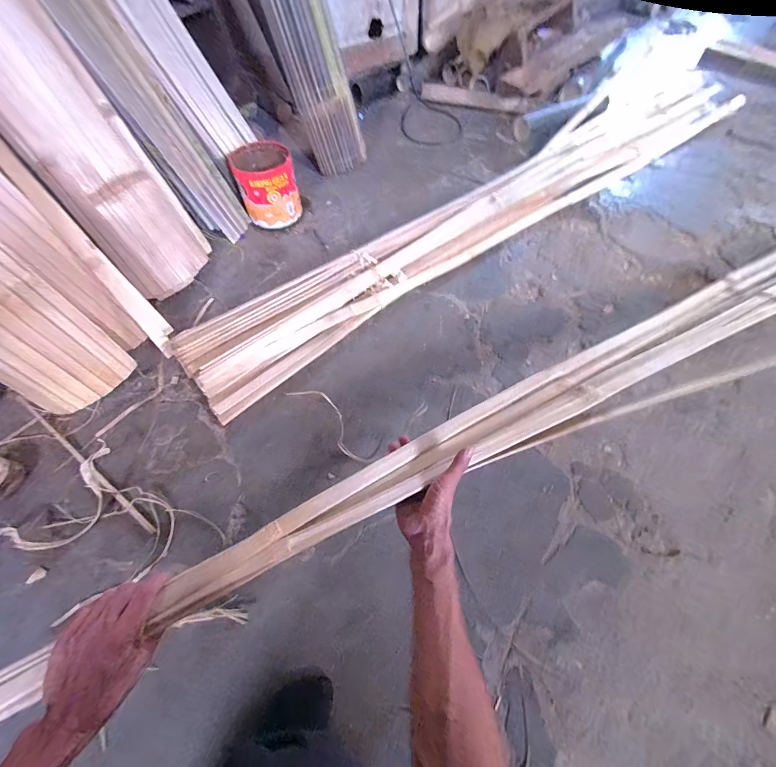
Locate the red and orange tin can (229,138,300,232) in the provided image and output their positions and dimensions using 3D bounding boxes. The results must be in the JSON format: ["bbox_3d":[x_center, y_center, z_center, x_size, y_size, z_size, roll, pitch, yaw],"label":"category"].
[{"bbox_3d":[-0.326,-0.539,0.968,0.151,0.139,0.177,-20,62,-9],"label":"red and orange tin can"}]

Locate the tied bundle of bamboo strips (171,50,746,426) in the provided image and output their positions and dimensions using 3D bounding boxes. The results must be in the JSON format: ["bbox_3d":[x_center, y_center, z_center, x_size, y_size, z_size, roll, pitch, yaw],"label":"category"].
[{"bbox_3d":[0.360,-0.541,0.988,1.921,0.105,0.264,-35,65,-16],"label":"tied bundle of bamboo strips"}]

